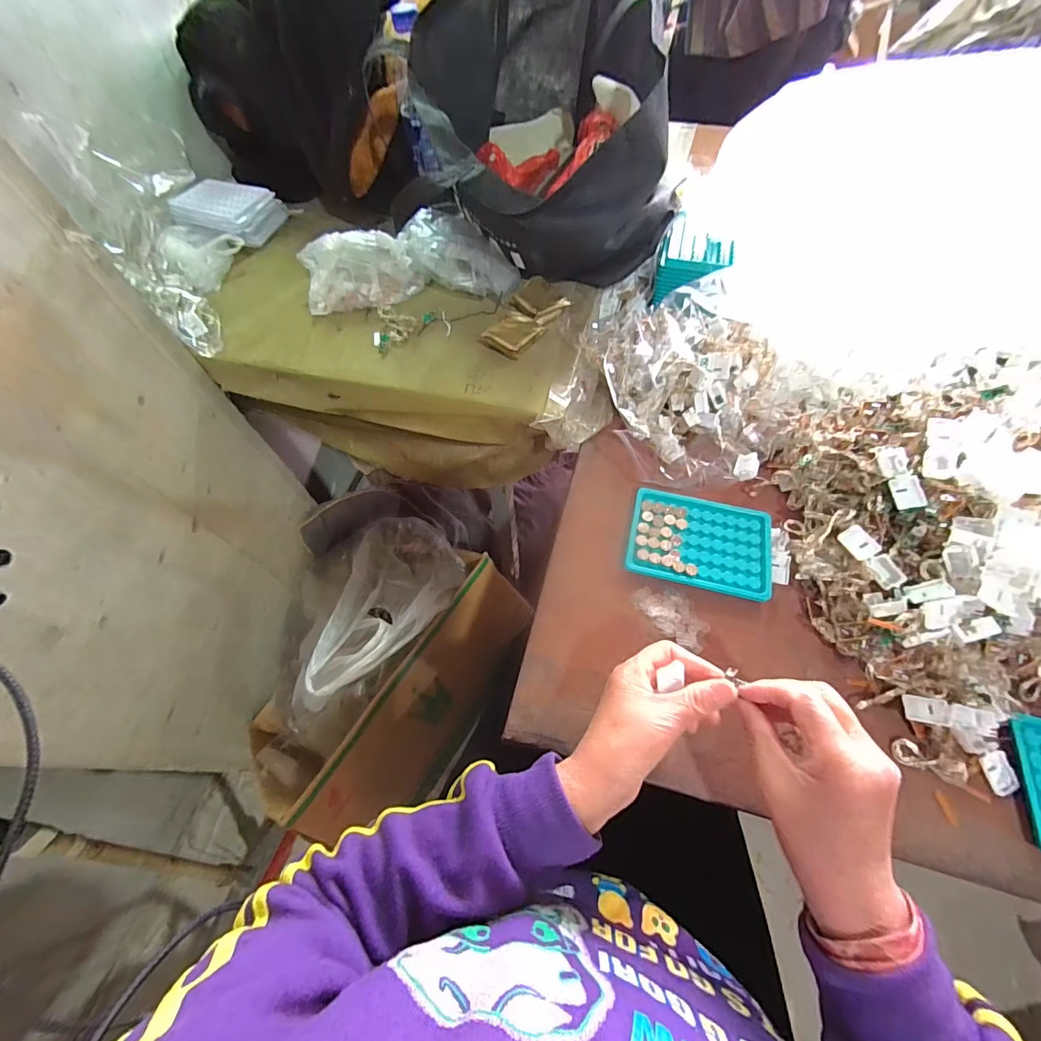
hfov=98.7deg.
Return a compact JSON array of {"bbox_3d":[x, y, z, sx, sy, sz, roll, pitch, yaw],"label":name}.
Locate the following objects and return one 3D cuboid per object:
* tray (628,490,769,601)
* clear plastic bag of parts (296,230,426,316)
[{"bbox_3d":[0.175,0.019,0.438,0.130,0.009,0.098,13,62,10],"label":"tray"},{"bbox_3d":[-0.211,-0.320,0.582,0.160,0.082,0.071,-2,60,2],"label":"clear plastic bag of parts"}]

